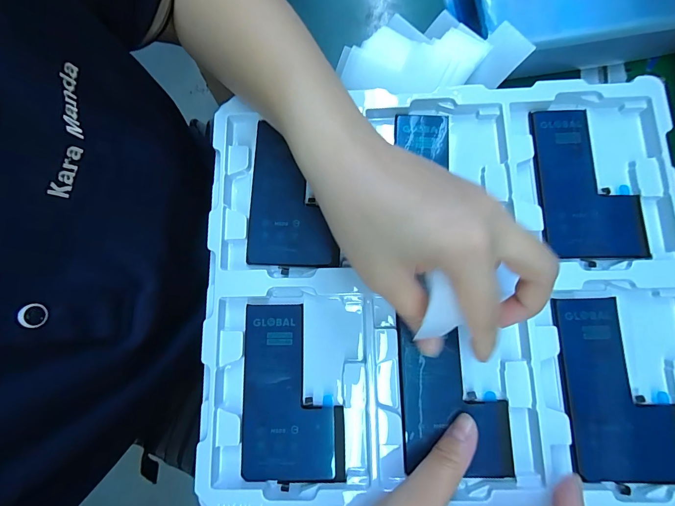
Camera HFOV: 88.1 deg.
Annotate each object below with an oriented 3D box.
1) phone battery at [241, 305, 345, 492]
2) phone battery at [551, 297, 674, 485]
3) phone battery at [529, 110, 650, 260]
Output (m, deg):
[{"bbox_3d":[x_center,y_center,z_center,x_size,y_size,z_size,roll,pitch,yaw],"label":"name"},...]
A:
[{"bbox_3d":[-0.030,0.090,0.227,0.064,0.004,0.109,-2,80,0],"label":"phone battery"},{"bbox_3d":[0.175,0.084,0.218,0.064,0.004,0.109,-3,80,0],"label":"phone battery"},{"bbox_3d":[0.173,-0.049,0.243,0.065,0.004,0.108,-2,80,0],"label":"phone battery"}]

